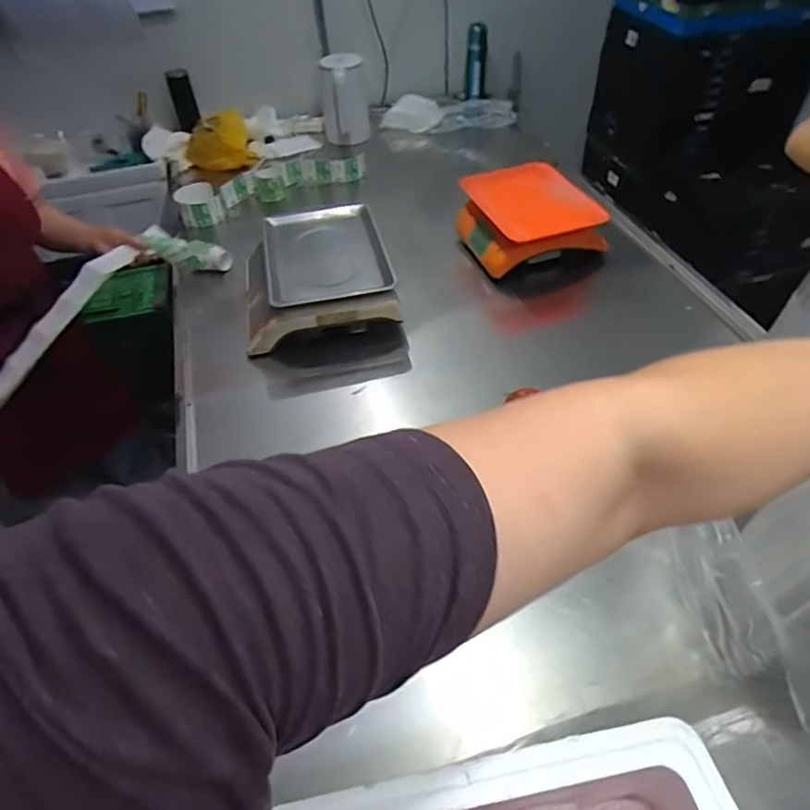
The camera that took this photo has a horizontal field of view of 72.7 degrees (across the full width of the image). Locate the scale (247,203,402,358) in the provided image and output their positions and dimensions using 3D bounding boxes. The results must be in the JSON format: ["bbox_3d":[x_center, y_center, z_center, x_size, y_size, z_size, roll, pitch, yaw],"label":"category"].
[{"bbox_3d":[-0.187,-0.280,1.148,0.293,0.134,0.334,-10,48,-9],"label":"scale"}]

